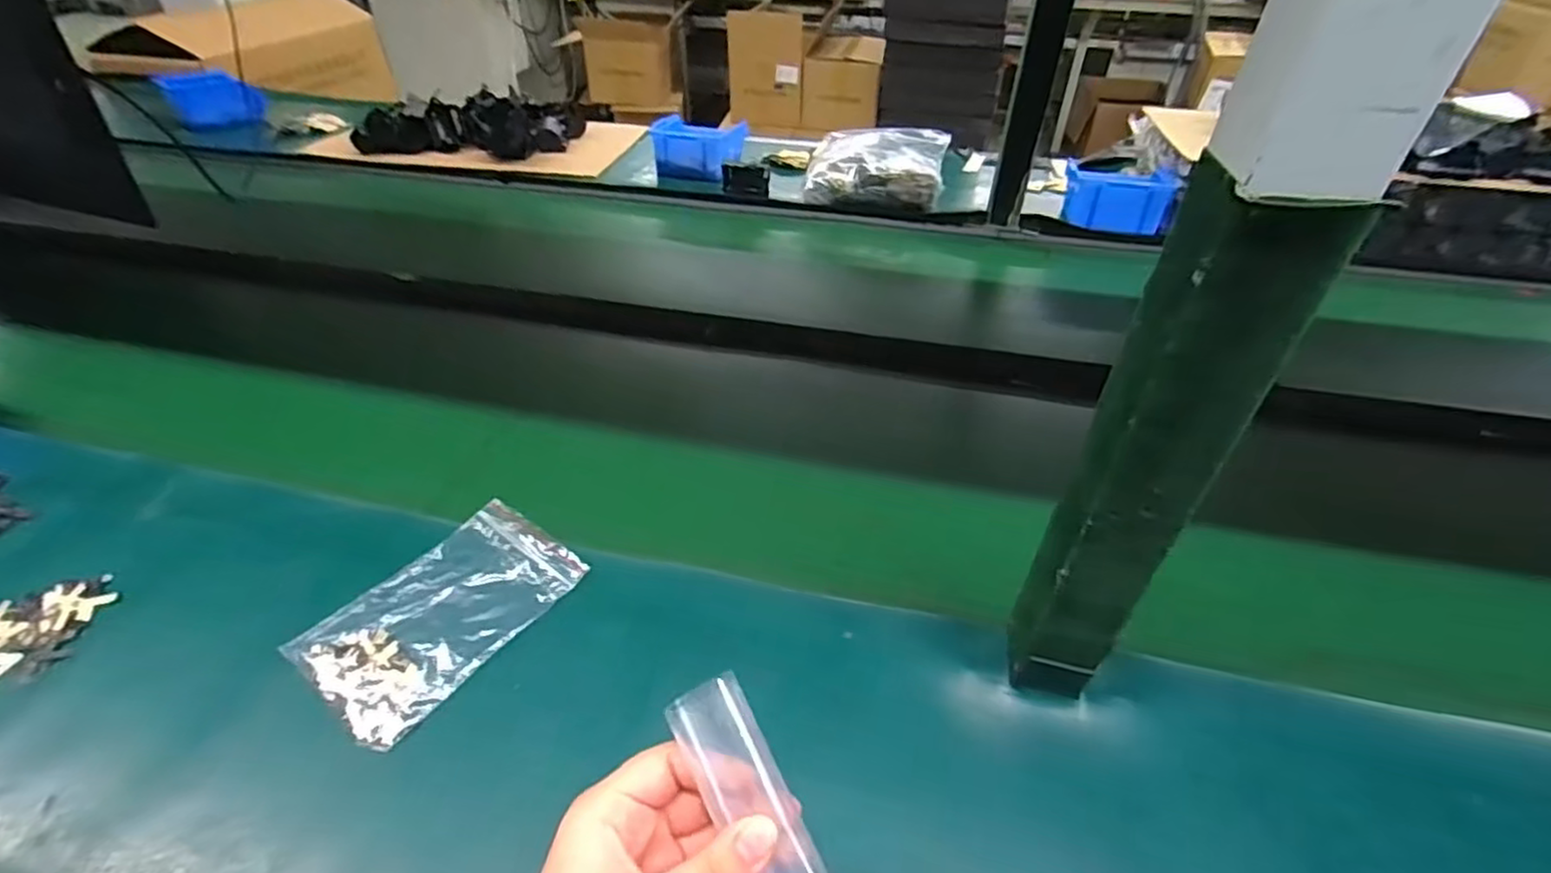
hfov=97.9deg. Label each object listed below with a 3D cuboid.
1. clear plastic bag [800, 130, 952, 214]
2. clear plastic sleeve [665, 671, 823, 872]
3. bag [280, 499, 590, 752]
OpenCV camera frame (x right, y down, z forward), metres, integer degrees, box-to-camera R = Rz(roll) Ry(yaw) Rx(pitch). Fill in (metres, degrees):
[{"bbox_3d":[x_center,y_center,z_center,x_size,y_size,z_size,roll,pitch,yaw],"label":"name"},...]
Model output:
[{"bbox_3d":[0.157,-0.414,1.004,0.194,0.057,0.244,8,41,9],"label":"clear plastic bag"},{"bbox_3d":[0.007,0.179,0.253,0.030,0.022,0.179,-19,79,-22],"label":"clear plastic sleeve"},{"bbox_3d":[-0.213,0.110,0.437,0.108,0.009,0.154,30,50,25],"label":"bag"}]

